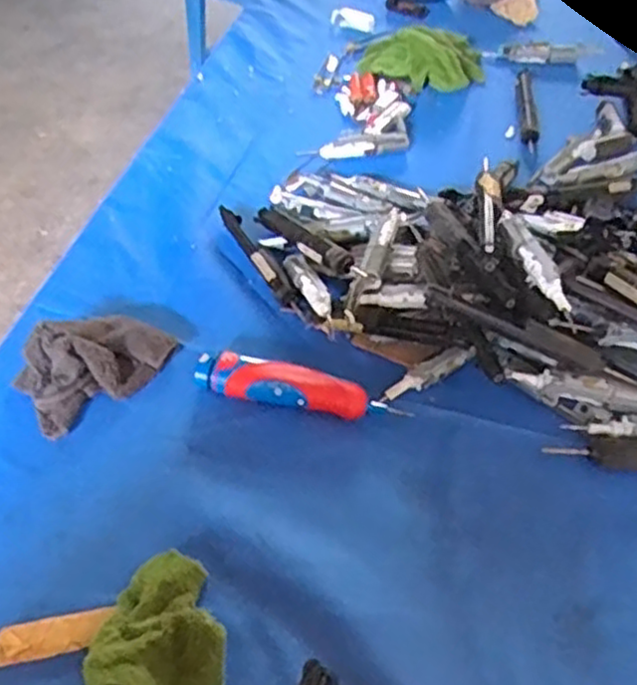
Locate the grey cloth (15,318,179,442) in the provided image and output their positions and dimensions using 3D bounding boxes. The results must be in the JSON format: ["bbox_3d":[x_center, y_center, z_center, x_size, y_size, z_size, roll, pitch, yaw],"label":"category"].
[{"bbox_3d":[-0.170,0.011,0.561,0.113,0.039,0.069,-29,54,-25],"label":"grey cloth"}]

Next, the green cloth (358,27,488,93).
[{"bbox_3d":[0.124,-0.346,0.882,0.148,0.050,0.113,3,47,3],"label":"green cloth"}]

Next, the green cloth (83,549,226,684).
[{"bbox_3d":[-0.092,0.164,0.409,0.074,0.052,0.097,-8,48,-7],"label":"green cloth"}]

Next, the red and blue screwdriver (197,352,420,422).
[{"bbox_3d":[-0.017,0.034,0.543,0.149,0.025,0.027,8,48,8],"label":"red and blue screwdriver"}]

